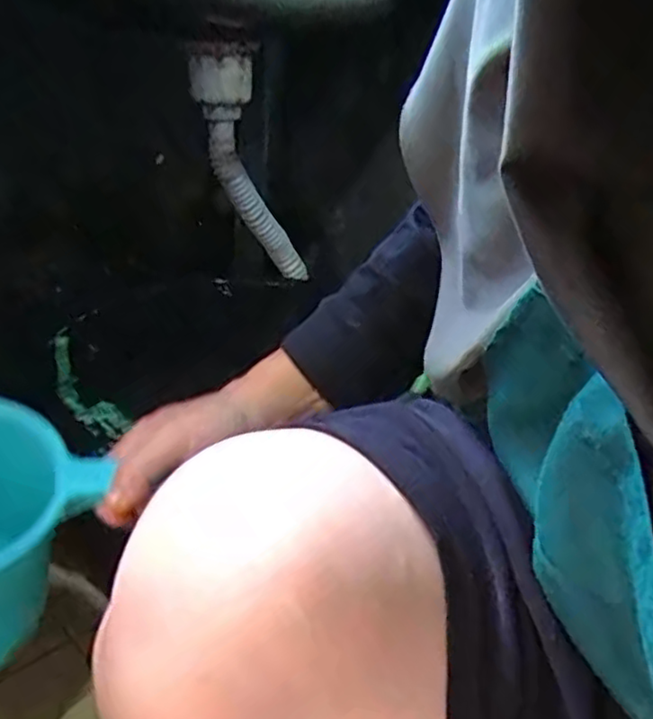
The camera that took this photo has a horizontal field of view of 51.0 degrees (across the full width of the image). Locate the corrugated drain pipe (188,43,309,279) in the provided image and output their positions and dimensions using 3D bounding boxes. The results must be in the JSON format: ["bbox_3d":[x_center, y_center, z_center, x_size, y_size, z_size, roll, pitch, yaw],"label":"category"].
[{"bbox_3d":[-0.091,-0.225,0.871,0.061,0.365,0.054,16,59,24],"label":"corrugated drain pipe"}]

